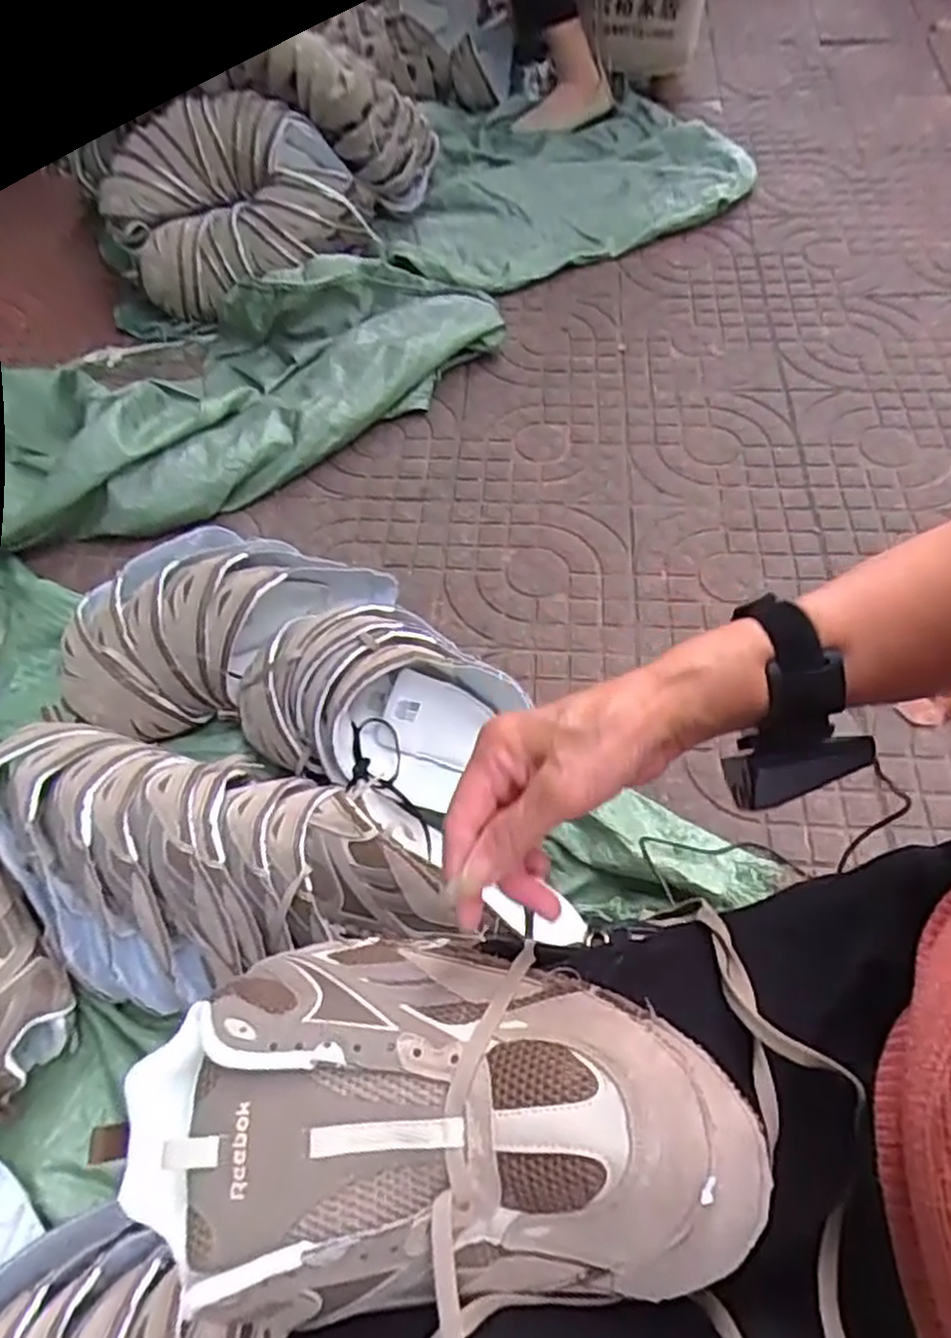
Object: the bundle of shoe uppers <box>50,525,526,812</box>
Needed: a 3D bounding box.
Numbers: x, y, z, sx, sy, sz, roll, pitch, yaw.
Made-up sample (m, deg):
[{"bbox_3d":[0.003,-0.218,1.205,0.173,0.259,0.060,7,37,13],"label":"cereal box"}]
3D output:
[{"bbox_3d":[-0.190,-0.021,0.803,0.424,0.159,0.261,11,59,12],"label":"bundle of shoe uppers"}]

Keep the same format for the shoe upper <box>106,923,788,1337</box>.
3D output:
[{"bbox_3d":[-0.022,0.186,0.325,0.266,0.075,0.147,-2,57,-3],"label":"shoe upper"}]

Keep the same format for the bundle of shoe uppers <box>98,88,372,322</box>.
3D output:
[{"bbox_3d":[-0.349,-0.673,1.095,0.322,0.191,0.217,-35,61,-17],"label":"bundle of shoe uppers"}]

